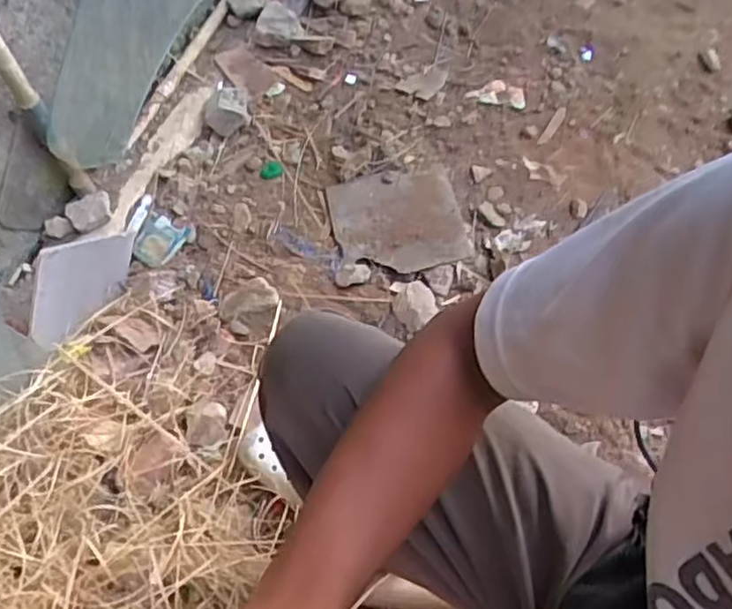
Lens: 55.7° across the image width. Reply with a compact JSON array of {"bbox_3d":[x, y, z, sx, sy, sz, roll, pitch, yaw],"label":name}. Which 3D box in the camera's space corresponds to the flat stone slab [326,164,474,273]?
[{"bbox_3d":[0.054,-0.149,1.185,0.212,0.019,0.220,-9,56,-4],"label":"flat stone slab"}]

